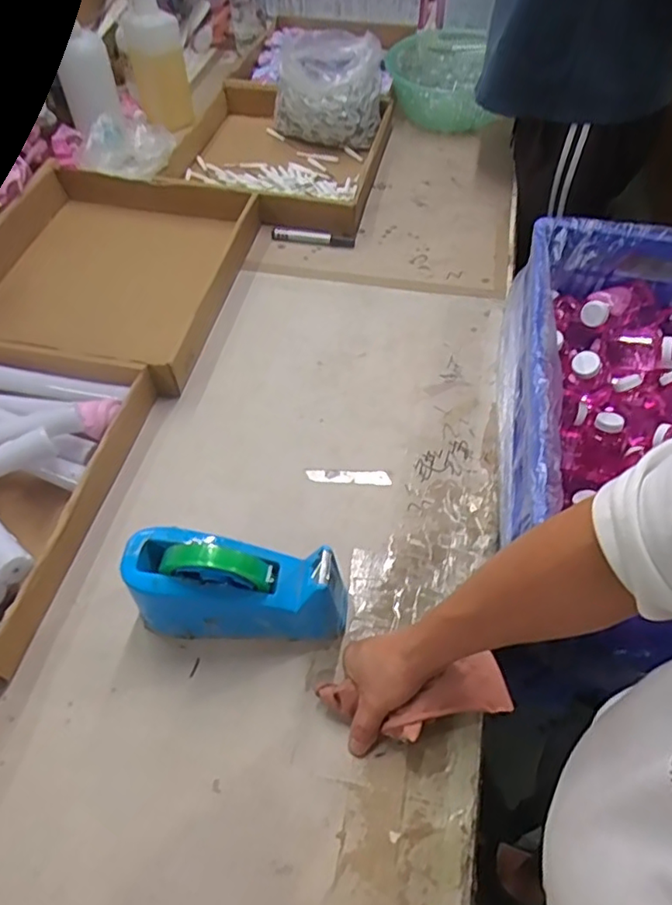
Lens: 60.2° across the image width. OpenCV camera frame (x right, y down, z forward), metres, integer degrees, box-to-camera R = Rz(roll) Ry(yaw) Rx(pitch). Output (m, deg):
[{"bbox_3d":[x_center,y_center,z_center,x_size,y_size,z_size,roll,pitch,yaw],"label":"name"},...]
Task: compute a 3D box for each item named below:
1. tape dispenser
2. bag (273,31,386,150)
[{"bbox_3d":[-0.090,0.125,0.544,0.201,0.117,0.077,6,54,4],"label":"tape dispenser"},{"bbox_3d":[-0.016,-0.675,1.082,0.191,0.147,0.150,-4,54,-3],"label":"bag"}]

